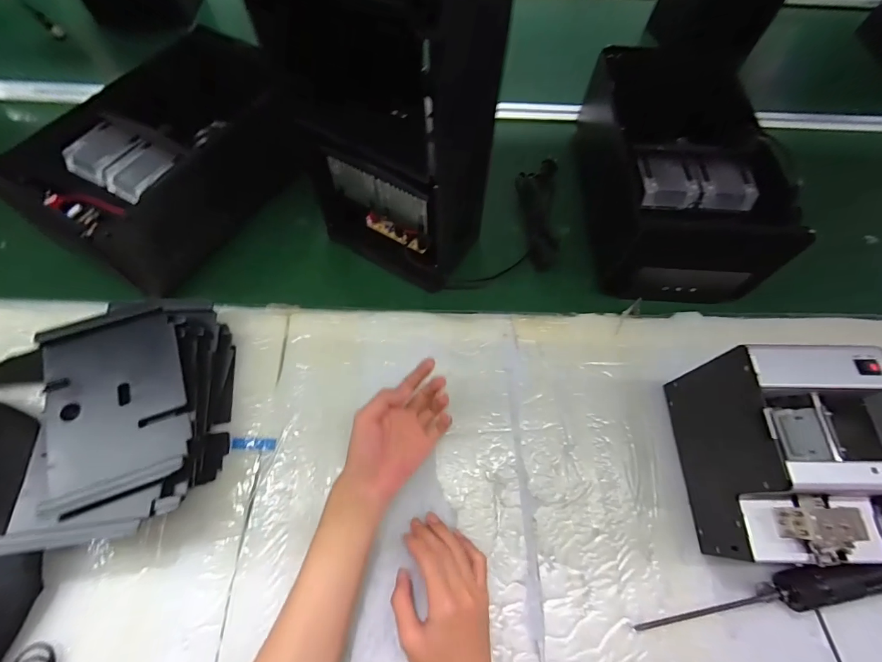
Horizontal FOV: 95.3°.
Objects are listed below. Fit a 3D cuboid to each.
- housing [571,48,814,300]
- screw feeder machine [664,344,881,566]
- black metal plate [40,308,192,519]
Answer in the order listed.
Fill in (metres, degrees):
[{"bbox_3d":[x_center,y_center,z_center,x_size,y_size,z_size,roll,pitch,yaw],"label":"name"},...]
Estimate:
[{"bbox_3d":[0.315,-0.217,0.559,0.197,0.126,0.333,1,65,-2],"label":"housing"},{"bbox_3d":[0.328,0.114,0.391,0.121,0.147,0.190,-1,65,-3],"label":"screw feeder machine"},{"bbox_3d":[-0.320,0.068,0.393,0.123,0.018,0.177,-17,67,-10],"label":"black metal plate"}]

